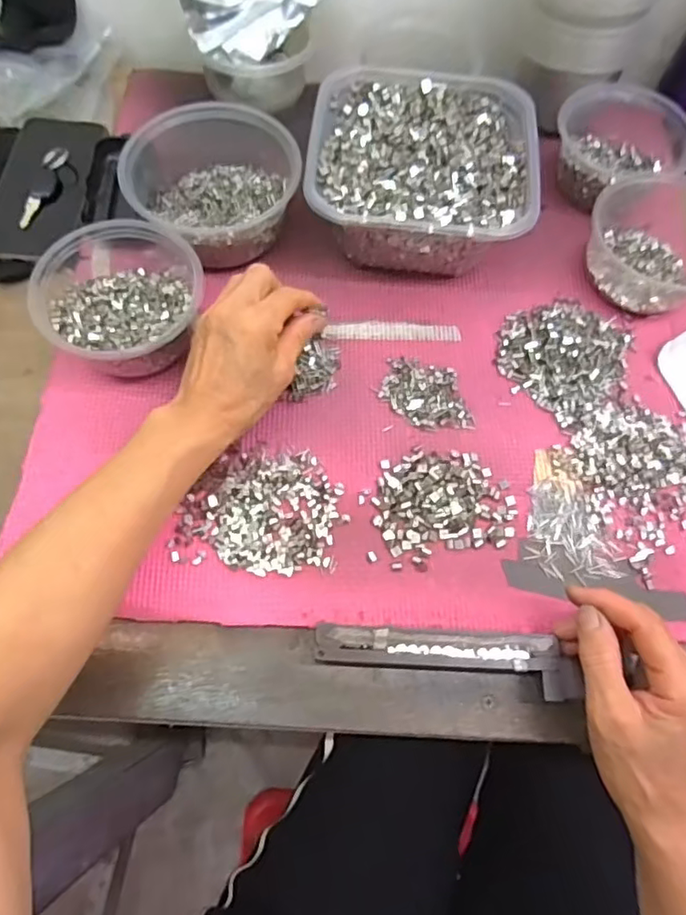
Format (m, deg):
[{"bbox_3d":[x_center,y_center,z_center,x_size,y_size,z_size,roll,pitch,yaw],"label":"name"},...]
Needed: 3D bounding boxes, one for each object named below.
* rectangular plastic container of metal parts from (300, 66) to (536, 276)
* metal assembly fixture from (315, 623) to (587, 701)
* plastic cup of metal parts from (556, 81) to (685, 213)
[{"bbox_3d":[0.062,-0.234,0.482,0.175,0.064,0.173,5,66,0],"label":"rectangular plastic container of metal parts"},{"bbox_3d":[0.062,0.122,0.363,0.155,0.028,0.033,8,66,1],"label":"metal assembly fixture"},{"bbox_3d":[0.240,-0.272,0.508,0.100,0.056,0.103,-22,69,-11],"label":"plastic cup of metal parts"}]

